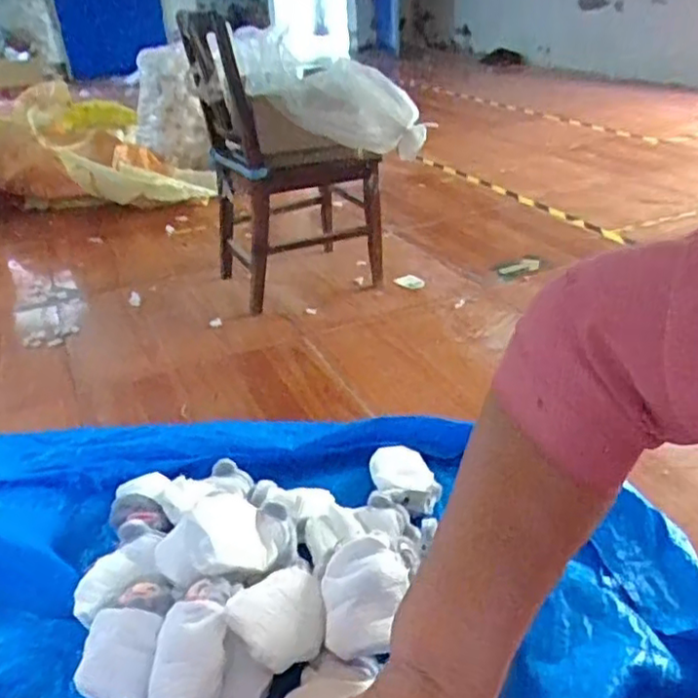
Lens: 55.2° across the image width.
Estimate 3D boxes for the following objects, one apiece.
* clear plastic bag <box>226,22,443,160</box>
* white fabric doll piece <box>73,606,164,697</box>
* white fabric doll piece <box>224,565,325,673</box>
[{"bbox_3d":[-0.094,-0.632,1.609,0.220,0.203,0.564,-28,51,-37],"label":"clear plastic bag"},{"bbox_3d":[-0.318,0.428,0.930,0.101,0.097,0.103,0,30,5],"label":"white fabric doll piece"},{"bbox_3d":[-0.095,0.363,0.909,0.131,0.052,0.120,-2,29,1],"label":"white fabric doll piece"}]

